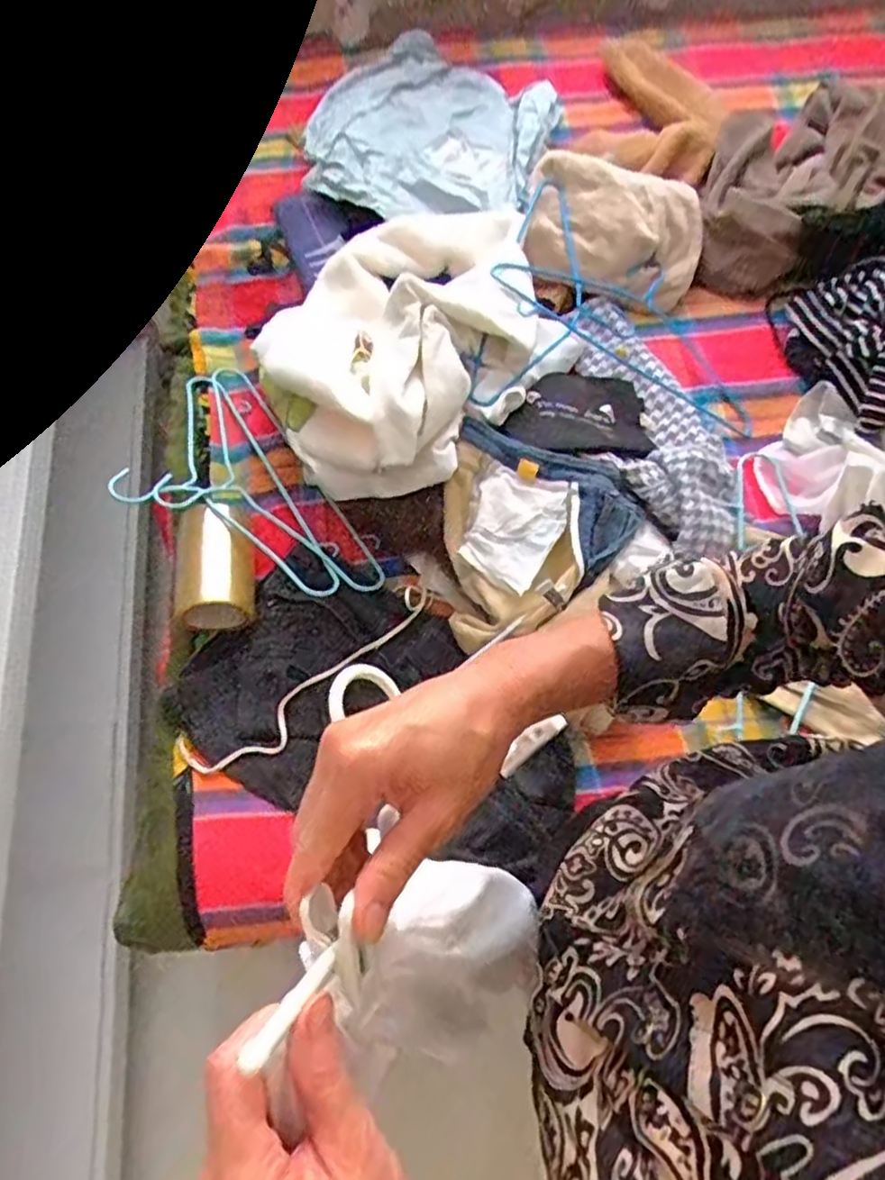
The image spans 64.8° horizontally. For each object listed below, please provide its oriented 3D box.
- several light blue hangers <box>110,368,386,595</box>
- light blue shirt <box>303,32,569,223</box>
[{"bbox_3d":[-0.304,-0.144,0.977,0.250,0.107,0.475,-32,70,-13],"label":"several light blue hangers"},{"bbox_3d":[-0.010,-0.795,1.179,0.385,0.057,0.428,18,67,8],"label":"light blue shirt"}]

